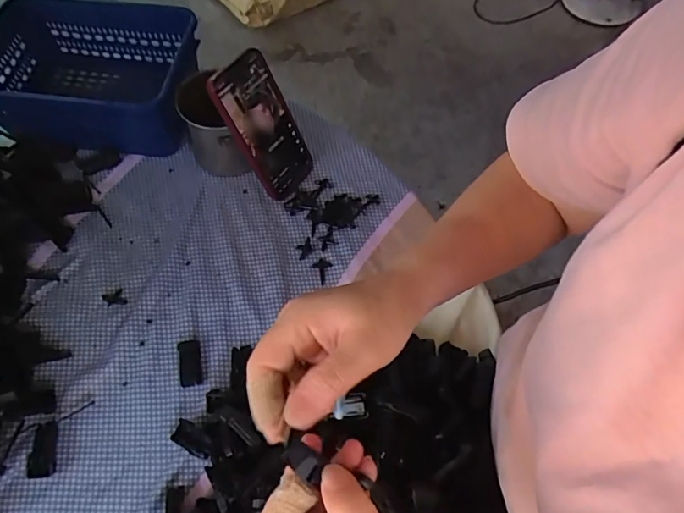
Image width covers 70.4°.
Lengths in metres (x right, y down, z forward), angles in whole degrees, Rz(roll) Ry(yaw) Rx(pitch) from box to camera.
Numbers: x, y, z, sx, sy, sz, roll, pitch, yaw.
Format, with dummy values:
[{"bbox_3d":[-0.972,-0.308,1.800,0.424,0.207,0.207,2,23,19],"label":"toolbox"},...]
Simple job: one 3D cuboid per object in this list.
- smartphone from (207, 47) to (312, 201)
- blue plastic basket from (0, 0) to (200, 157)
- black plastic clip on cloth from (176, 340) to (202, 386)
[{"bbox_3d":[-0.085,-0.143,0.541,0.017,0.159,0.072,14,57,37],"label":"smartphone"},{"bbox_3d":[-0.300,-0.225,0.594,0.250,0.096,0.180,7,61,0],"label":"blue plastic basket"},{"bbox_3d":[-0.150,0.104,0.478,0.021,0.009,0.046,-10,62,-9],"label":"black plastic clip on cloth"}]

